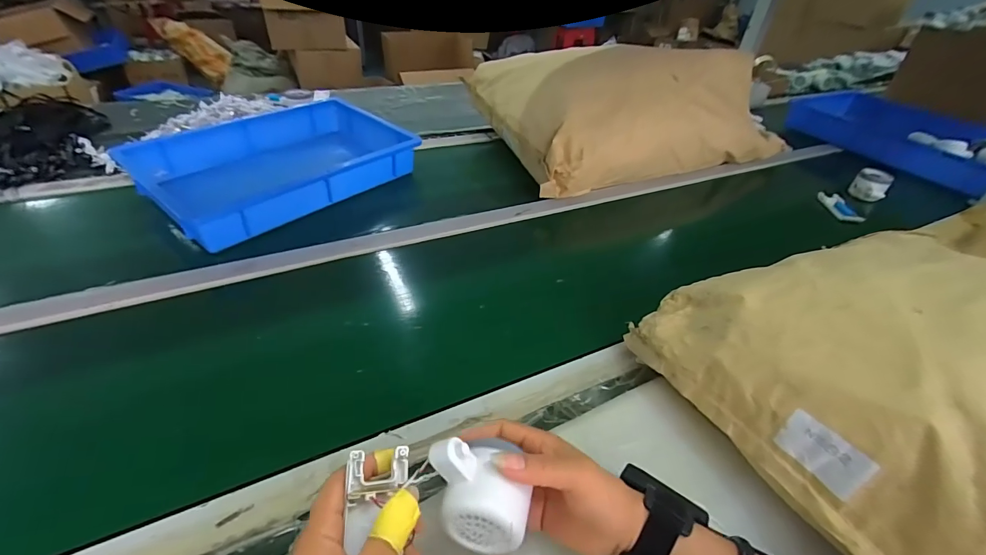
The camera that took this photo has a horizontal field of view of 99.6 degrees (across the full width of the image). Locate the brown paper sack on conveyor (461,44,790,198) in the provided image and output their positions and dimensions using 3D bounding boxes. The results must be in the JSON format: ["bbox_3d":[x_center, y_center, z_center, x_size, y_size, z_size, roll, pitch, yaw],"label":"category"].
[{"bbox_3d":[0.310,-0.392,0.927,0.613,0.187,0.405,-11,43,-19],"label":"brown paper sack on conveyor"}]

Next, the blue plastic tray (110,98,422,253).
[{"bbox_3d":[-0.386,-0.210,0.778,0.278,0.086,0.428,31,46,28],"label":"blue plastic tray"}]

